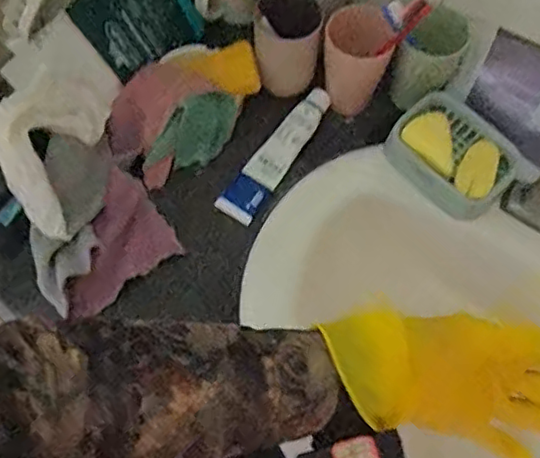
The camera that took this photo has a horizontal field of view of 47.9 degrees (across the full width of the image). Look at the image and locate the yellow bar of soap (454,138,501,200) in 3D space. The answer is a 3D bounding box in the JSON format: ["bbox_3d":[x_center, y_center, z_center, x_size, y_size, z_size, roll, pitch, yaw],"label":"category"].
[{"bbox_3d":[0.212,-0.060,0.617,0.036,0.016,0.066,25,67,11],"label":"yellow bar of soap"}]

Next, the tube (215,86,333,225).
[{"bbox_3d":[0.009,-0.083,0.657,0.041,0.020,0.177,33,68,14],"label":"tube"}]

